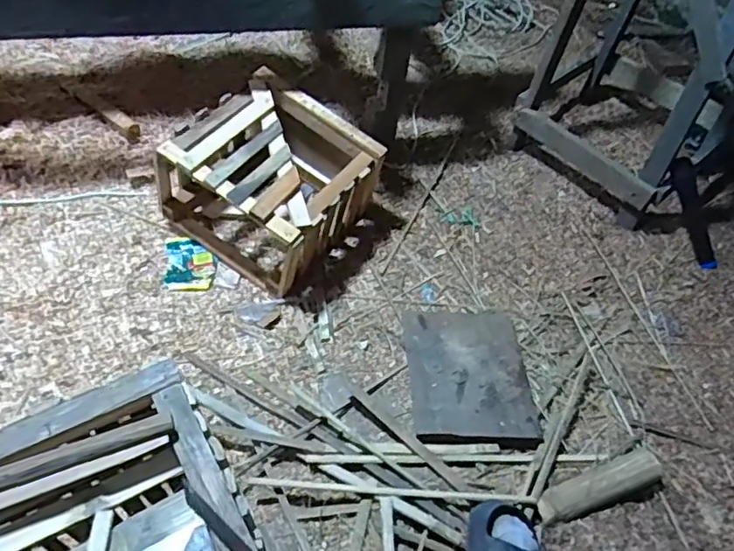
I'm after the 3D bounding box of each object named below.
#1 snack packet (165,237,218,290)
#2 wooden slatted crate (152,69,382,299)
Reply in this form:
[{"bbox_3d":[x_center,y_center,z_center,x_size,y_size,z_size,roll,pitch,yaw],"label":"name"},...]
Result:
[{"bbox_3d":[-0.340,-0.027,1.126,0.091,0.020,0.126,-6,51,-11],"label":"snack packet"},{"bbox_3d":[-0.178,-0.177,1.127,0.320,0.244,0.313,27,53,16],"label":"wooden slatted crate"}]

